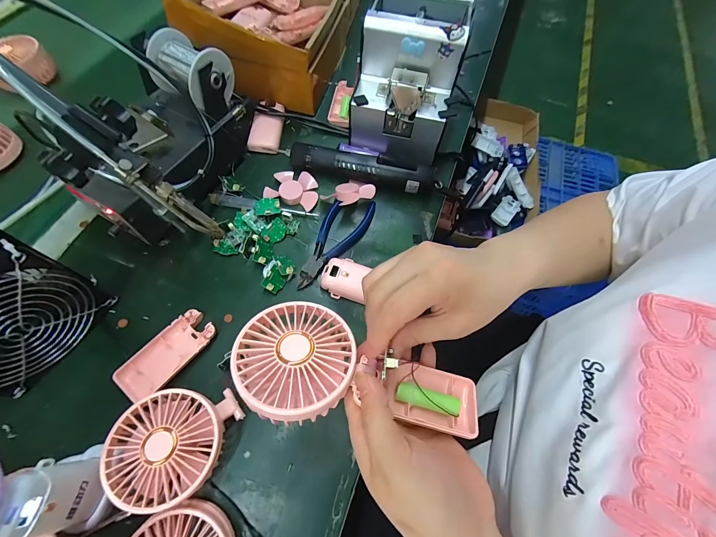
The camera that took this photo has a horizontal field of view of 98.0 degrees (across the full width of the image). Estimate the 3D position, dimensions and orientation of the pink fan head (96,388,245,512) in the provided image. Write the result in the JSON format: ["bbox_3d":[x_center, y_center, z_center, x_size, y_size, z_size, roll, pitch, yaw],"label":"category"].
[{"bbox_3d":[-0.161,0.155,0.275,0.093,0.046,0.088,1,65,-3],"label":"pink fan head"}]

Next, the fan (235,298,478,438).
[{"bbox_3d":[0.001,0.081,0.242,0.186,0.039,0.085,19,56,-9],"label":"fan"}]

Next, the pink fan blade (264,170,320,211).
[{"bbox_3d":[-0.090,-0.109,0.423,0.073,0.012,0.053,8,65,1],"label":"pink fan blade"}]

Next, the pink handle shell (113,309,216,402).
[{"bbox_3d":[-0.195,0.088,0.322,0.047,0.016,0.095,41,69,15],"label":"pink handle shell"}]

